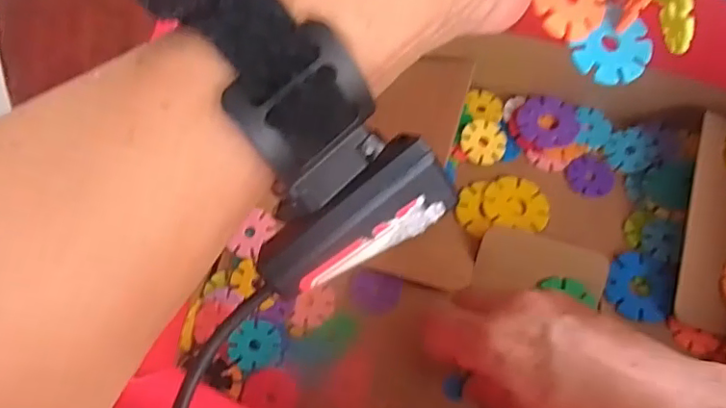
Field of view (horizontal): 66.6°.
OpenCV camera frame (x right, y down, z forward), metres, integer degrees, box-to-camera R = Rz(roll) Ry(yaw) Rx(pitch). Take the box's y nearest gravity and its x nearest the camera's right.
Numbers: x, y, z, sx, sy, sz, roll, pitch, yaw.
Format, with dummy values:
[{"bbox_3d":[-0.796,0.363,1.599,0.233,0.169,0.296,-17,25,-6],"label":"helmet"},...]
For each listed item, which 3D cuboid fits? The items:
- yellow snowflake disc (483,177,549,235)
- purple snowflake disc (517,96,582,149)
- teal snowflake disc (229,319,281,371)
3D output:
[{"bbox_3d":[0.102,0.000,0.367,0.043,0.007,0.040,1,69,-2],"label":"yellow snowflake disc"},{"bbox_3d":[0.131,-0.058,0.391,0.042,0.004,0.041,-1,65,3],"label":"purple snowflake disc"},{"bbox_3d":[-0.064,0.084,0.330,0.029,0.004,0.030,4,95,-13],"label":"teal snowflake disc"}]

